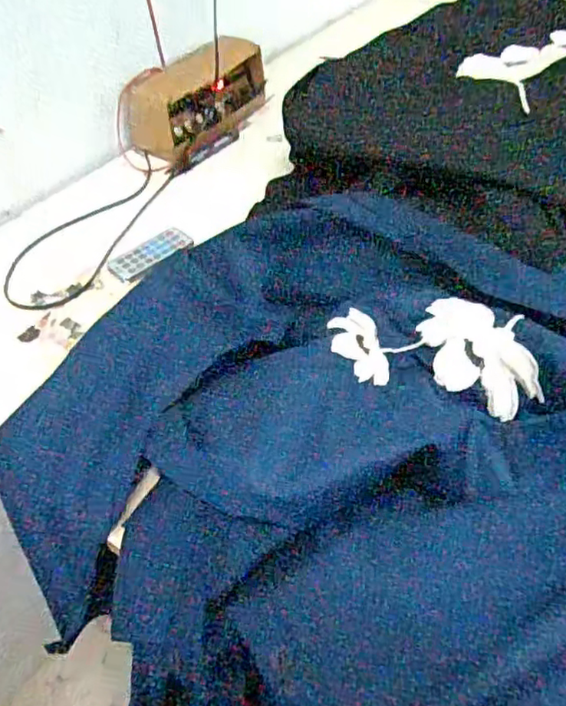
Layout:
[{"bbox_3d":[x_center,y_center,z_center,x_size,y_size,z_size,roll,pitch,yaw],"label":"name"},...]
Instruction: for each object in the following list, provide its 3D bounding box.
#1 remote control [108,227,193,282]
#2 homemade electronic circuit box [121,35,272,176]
[{"bbox_3d":[-0.132,-0.099,0.603,0.081,0.009,0.035,-35,53,-23],"label":"remote control"},{"bbox_3d":[-0.103,-0.322,0.756,0.094,0.086,0.185,29,57,29],"label":"homemade electronic circuit box"}]

